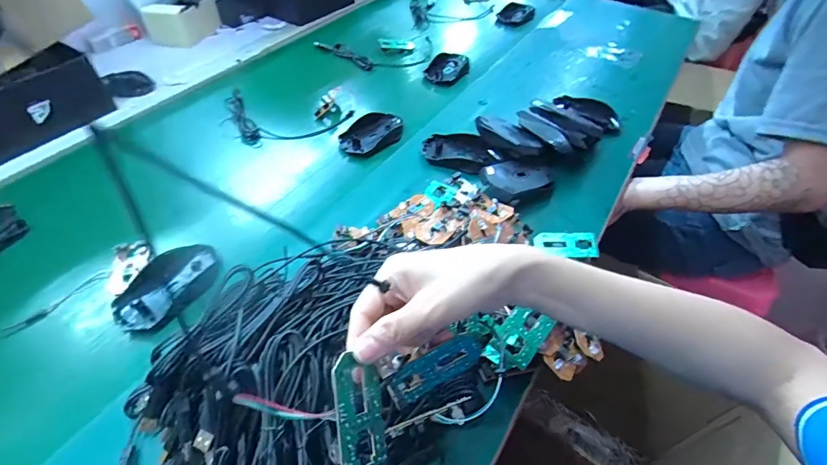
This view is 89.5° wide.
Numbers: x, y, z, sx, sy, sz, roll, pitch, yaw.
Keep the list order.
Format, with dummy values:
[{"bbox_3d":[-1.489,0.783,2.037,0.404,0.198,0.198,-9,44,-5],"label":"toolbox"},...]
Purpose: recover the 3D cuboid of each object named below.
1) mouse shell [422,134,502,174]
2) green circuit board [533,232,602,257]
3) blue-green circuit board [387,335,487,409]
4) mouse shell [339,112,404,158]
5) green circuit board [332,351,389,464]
[{"bbox_3d":[0.067,-0.116,0.600,0.110,0.026,0.055,17,50,11],"label":"mouse shell"},{"bbox_3d":[0.180,0.014,0.494,0.071,0.007,0.035,1,53,13],"label":"green circuit board"},{"bbox_3d":[0.018,0.099,0.301,0.075,0.031,0.004,-27,24,-4],"label":"blue-green circuit board"},{"bbox_3d":[-0.063,-0.153,0.644,0.105,0.027,0.057,-30,57,-27],"label":"mouse shell"},{"bbox_3d":[-0.032,0.106,0.246,0.035,0.005,0.066,5,72,-49],"label":"green circuit board"}]

